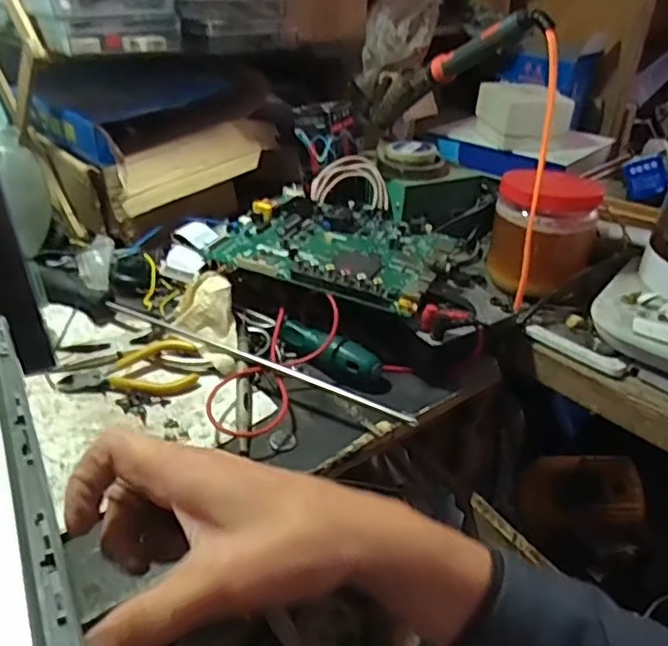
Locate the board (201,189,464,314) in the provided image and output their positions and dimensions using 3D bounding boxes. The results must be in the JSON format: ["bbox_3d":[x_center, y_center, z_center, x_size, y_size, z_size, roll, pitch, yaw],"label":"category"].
[{"bbox_3d":[0.007,-0.079,0.582,0.200,0.021,0.168,18,36,17],"label":"board"}]

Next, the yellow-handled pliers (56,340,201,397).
[{"bbox_3d":[-0.164,0.040,0.495,0.104,0.008,0.048,-8,59,-12],"label":"yellow-handled pliers"}]

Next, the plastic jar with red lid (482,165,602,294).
[{"bbox_3d":[0.199,-0.084,0.589,0.096,0.109,0.075,13,34,15],"label":"plastic jar with red lid"}]

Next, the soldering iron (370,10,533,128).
[{"bbox_3d":[0.107,-0.245,0.605,0.022,0.027,0.231,-18,4,-30],"label":"soldering iron"}]

